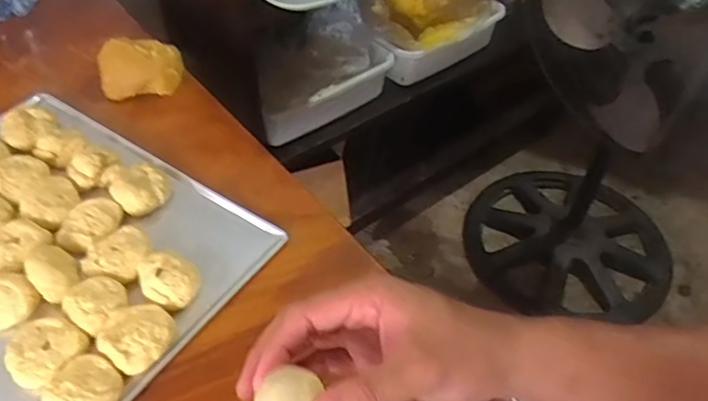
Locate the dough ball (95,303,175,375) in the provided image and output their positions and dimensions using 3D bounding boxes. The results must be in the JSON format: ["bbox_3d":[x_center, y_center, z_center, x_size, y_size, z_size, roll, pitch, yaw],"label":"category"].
[{"bbox_3d":[-0.157,0.098,0.407,0.049,0.020,0.048,2,48,-2],"label":"dough ball"}]

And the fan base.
[{"bbox_3d":[0.539,0.080,1.431,0.490,0.044,0.475,7,48,3],"label":"fan base"}]

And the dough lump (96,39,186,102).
[{"bbox_3d":[-0.229,-0.142,0.602,0.084,0.048,0.045,-4,48,-7],"label":"dough lump"}]

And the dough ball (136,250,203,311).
[{"bbox_3d":[-0.142,0.064,0.437,0.041,0.028,0.045,2,48,-2],"label":"dough ball"}]

